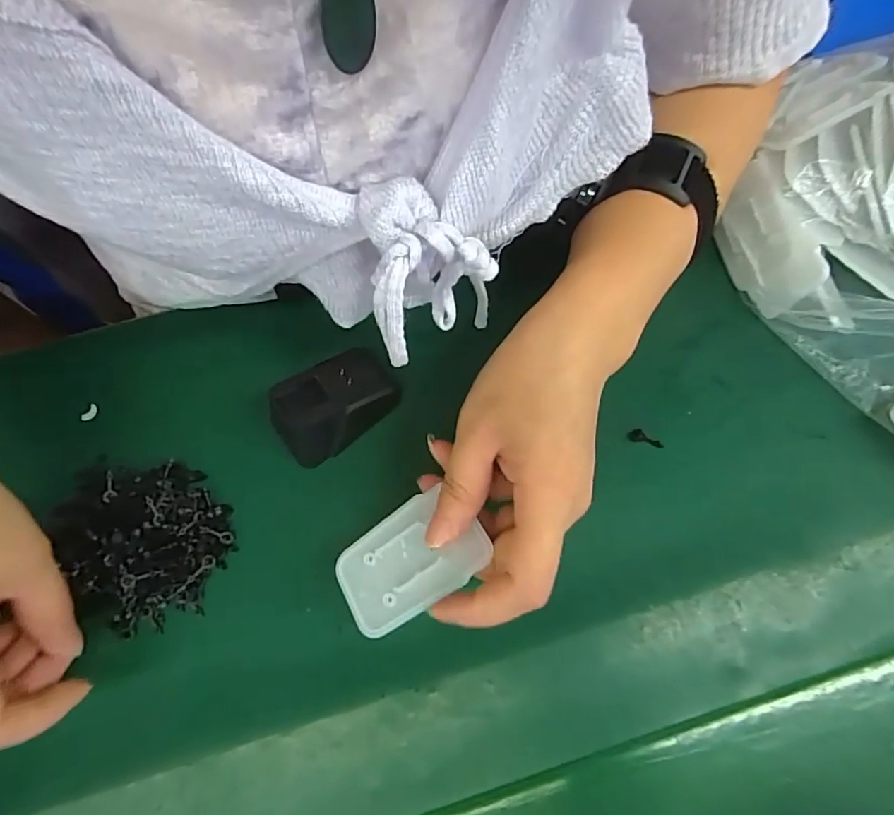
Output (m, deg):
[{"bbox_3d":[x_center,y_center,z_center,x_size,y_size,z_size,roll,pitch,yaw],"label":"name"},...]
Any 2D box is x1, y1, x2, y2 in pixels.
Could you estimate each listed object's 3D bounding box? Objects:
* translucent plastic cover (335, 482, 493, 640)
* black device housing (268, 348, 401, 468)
[{"bbox_3d":[-0.017,0.068,0.232,0.069,0.004,0.043,-35,64,6],"label":"translucent plastic cover"},{"bbox_3d":[-0.061,-0.003,0.284,0.066,0.033,0.040,-32,72,-9],"label":"black device housing"}]

